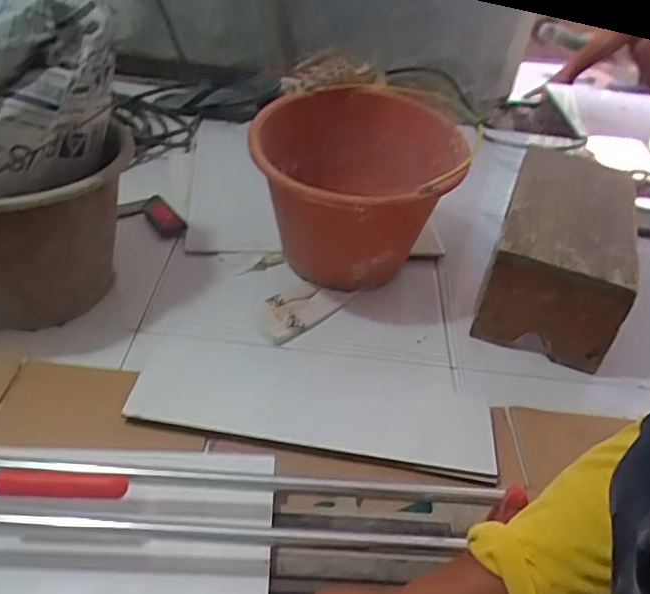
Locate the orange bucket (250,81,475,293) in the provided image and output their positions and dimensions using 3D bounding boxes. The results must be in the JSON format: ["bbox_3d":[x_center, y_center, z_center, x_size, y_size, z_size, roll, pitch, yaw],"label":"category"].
[{"bbox_3d":[0.039,-0.142,0.860,0.270,0.226,0.297,5,39,-4],"label":"orange bucket"}]

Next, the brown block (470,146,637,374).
[{"bbox_3d":[0.338,-0.065,0.879,0.161,0.163,0.324,19,40,13],"label":"brown block"}]

